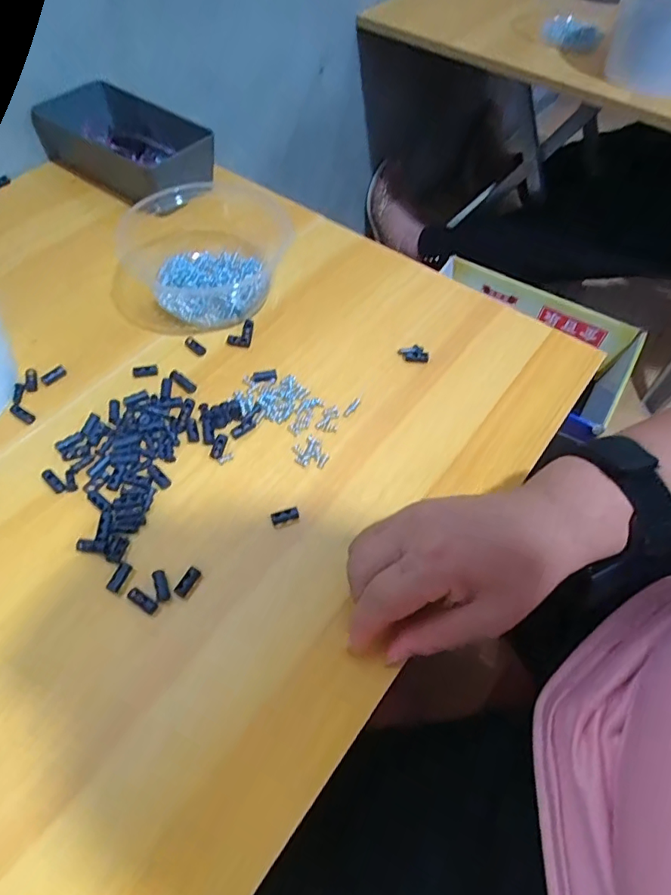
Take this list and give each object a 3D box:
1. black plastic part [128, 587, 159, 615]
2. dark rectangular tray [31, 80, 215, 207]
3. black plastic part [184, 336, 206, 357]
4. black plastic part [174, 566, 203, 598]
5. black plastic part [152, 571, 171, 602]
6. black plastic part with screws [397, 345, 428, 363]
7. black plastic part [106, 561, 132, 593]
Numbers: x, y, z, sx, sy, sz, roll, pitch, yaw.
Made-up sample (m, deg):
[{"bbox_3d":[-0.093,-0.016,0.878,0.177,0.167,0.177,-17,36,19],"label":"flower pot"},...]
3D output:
[{"bbox_3d":[-0.115,0.091,0.302,0.020,0.004,0.008,30,61,15],"label":"black plastic part"},{"bbox_3d":[-0.215,-0.320,0.533,0.176,0.051,0.105,32,61,16],"label":"dark rectangular tray"},{"bbox_3d":[-0.114,-0.082,0.412,0.021,0.004,0.009,36,64,18],"label":"black plastic part"},{"bbox_3d":[-0.089,0.081,0.307,0.008,0.008,0.018,32,61,16],"label":"black plastic part"},{"bbox_3d":[-0.105,0.083,0.307,0.007,0.004,0.019,-18,75,-12],"label":"black plastic part"},{"bbox_3d":[0.063,-0.077,0.414,0.025,0.004,0.015,8,58,2],"label":"black plastic part with screws"},{"bbox_3d":[-0.131,0.078,0.308,0.007,0.006,0.018,19,60,9],"label":"black plastic part"}]

